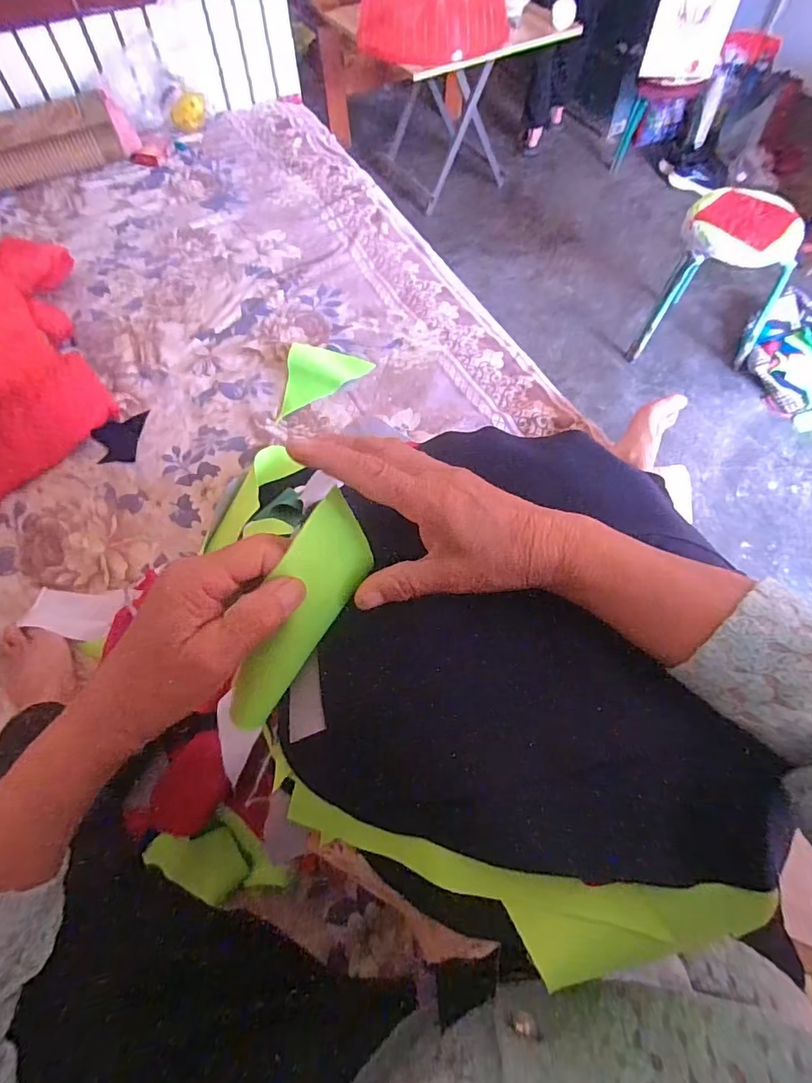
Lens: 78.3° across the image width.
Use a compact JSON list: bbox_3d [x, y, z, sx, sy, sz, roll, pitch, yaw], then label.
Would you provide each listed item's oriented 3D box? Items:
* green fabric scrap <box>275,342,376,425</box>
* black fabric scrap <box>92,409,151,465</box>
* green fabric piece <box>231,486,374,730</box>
[{"bbox_3d":[-0.131,-0.260,0.816,0.132,0.029,0.126,5,65,-1],"label":"green fabric scrap"},{"bbox_3d":[-0.440,-0.160,0.764,0.069,0.013,0.096,-2,62,0],"label":"black fabric scrap"},{"bbox_3d":[-0.062,0.039,0.276,0.024,0.051,0.131,13,70,49],"label":"green fabric piece"}]

